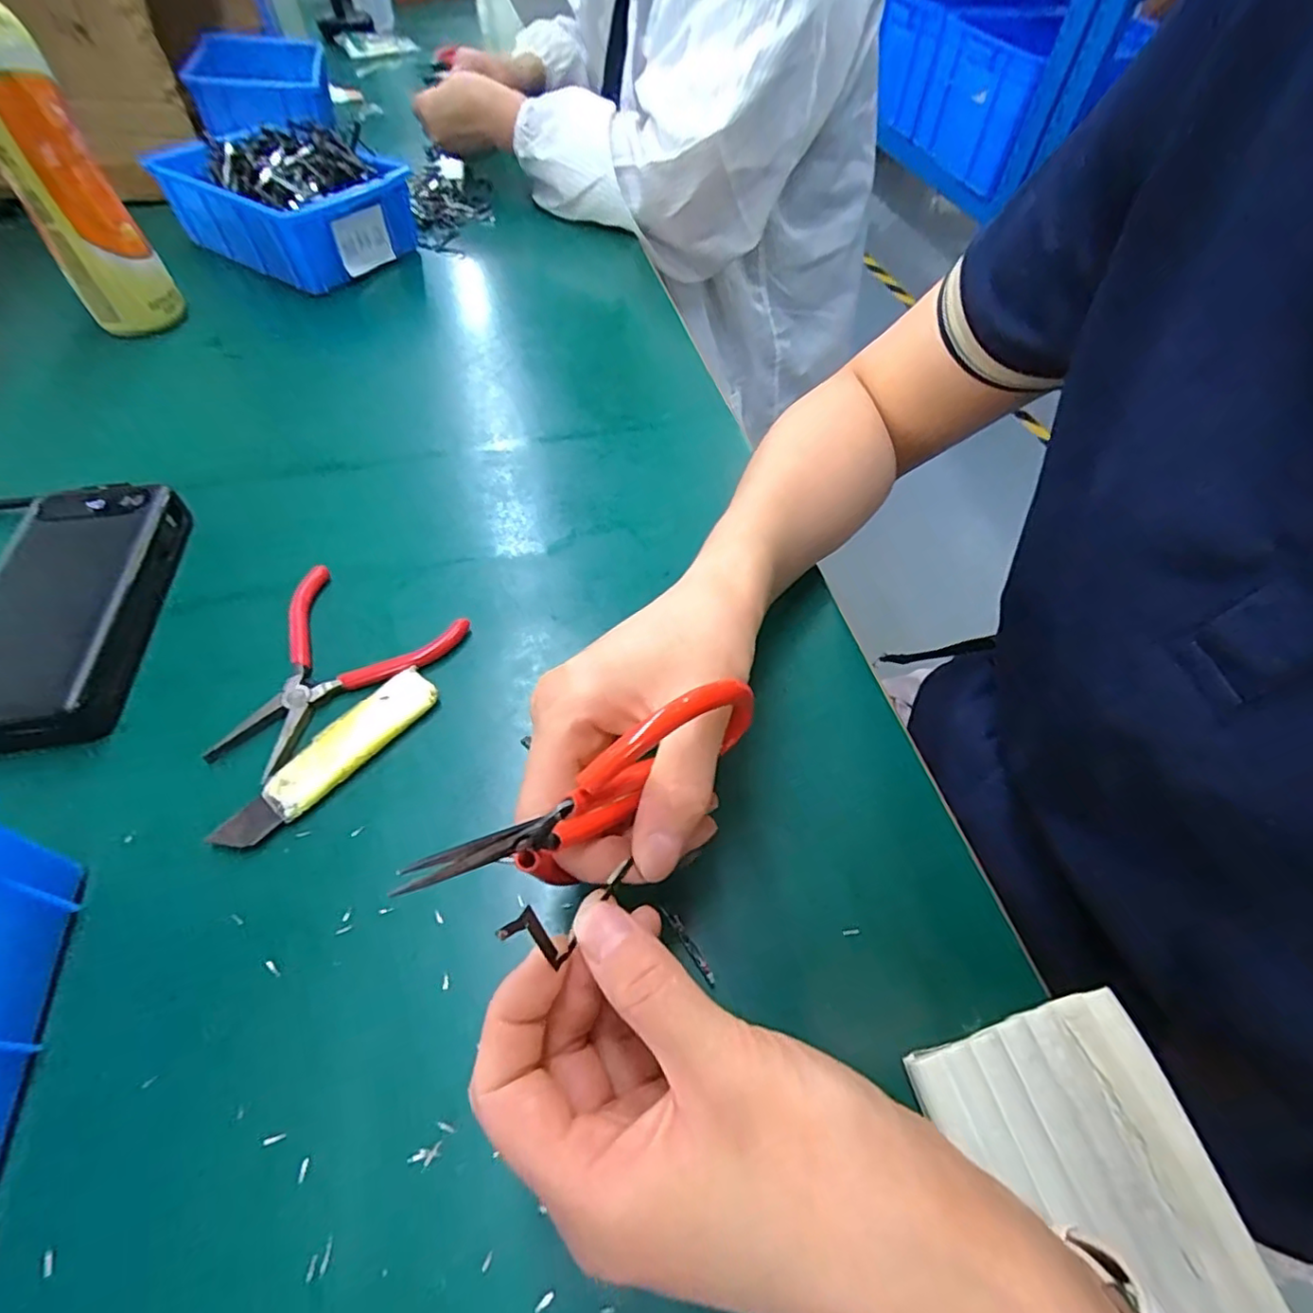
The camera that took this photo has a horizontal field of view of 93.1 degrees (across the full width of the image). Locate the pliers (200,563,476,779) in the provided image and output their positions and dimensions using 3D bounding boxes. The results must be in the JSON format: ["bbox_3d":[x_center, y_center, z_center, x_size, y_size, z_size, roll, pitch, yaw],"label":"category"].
[{"bbox_3d":[-0.172,0.000,0.314,0.093,0.007,0.121,34,60,20],"label":"pliers"}]

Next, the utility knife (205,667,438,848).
[{"bbox_3d":[-0.145,0.045,0.281,0.024,0.009,0.103,35,60,21],"label":"utility knife"}]

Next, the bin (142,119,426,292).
[{"bbox_3d":[-0.324,-0.407,0.551,0.198,0.068,0.133,30,58,18],"label":"bin"}]

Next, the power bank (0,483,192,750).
[{"bbox_3d":[-0.294,-0.026,0.313,0.071,0.024,0.149,-6,55,-6],"label":"power bank"}]

